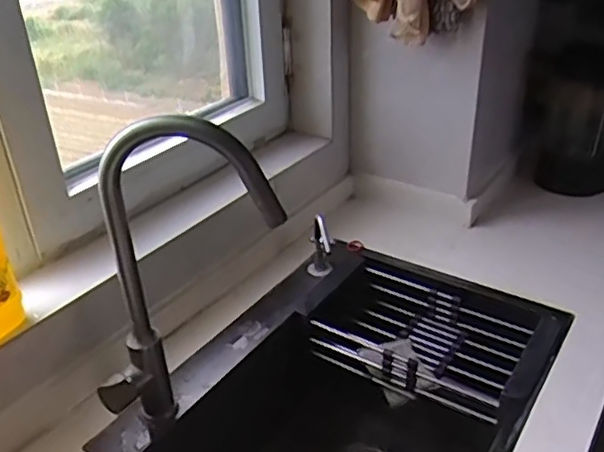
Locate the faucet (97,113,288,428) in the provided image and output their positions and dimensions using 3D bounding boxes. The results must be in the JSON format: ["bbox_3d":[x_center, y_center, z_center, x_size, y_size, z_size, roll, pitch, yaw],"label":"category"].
[{"bbox_3d":[-0.140,0.082,0.729,0.237,0.436,0.073,-9,32,-10],"label":"faucet"}]

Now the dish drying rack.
[{"bbox_3d":[0.199,0.196,1.035,0.318,0.075,0.195,18,37,30],"label":"dish drying rack"}]

